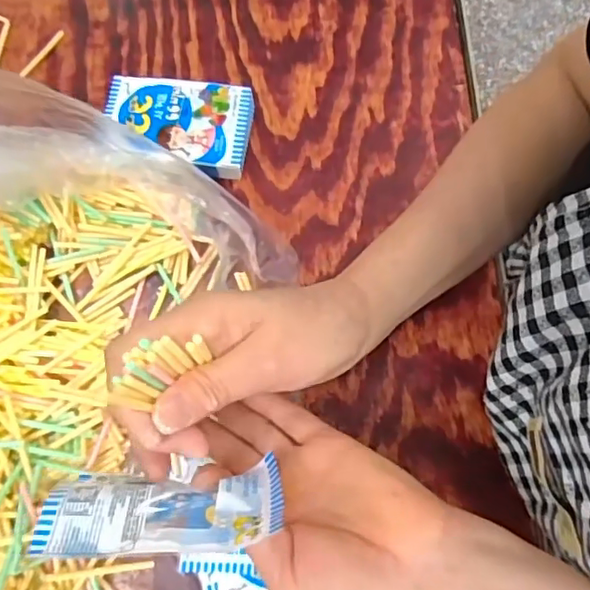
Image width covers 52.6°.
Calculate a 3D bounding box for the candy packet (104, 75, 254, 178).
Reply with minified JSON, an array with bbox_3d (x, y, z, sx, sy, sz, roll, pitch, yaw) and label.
[{"bbox_3d":[-0.088,-0.126,0.453,0.106,0.030,0.068,4,72,2],"label":"candy packet"}]

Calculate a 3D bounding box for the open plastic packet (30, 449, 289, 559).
[{"bbox_3d":[-0.058,0.099,0.268,0.099,0.054,0.024,4,116,-4],"label":"open plastic packet"}]

